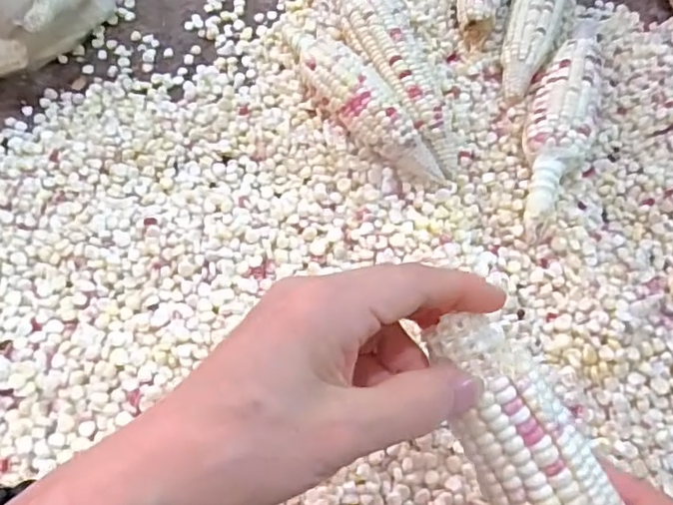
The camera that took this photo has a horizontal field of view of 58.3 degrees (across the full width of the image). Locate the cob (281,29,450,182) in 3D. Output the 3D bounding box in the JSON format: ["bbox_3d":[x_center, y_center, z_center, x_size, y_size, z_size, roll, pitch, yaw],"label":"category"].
[{"bbox_3d":[0.014,-0.118,0.467,0.045,0.047,0.179,-33,68,-17],"label":"cob"}]

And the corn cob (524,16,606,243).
[{"bbox_3d":[0.178,-0.112,0.477,0.051,0.040,0.228,20,63,8],"label":"corn cob"}]

